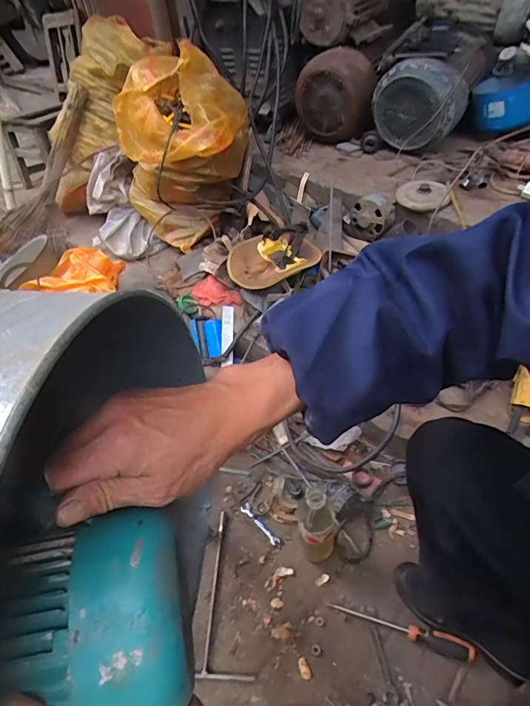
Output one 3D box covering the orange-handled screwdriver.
[{"bbox_3d":[0.239,0.486,0.796,0.247,0.034,0.030,12,47,19],"label":"orange-handled screwdriver"}]

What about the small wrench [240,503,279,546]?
[{"bbox_3d":[-0.012,0.371,0.974,0.021,0.006,0.113,-33,50,-24],"label":"small wrench"}]

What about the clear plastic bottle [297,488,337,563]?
[{"bbox_3d":[0.100,0.333,0.854,0.067,0.211,0.069,-4,44,4],"label":"clear plastic bottle"}]

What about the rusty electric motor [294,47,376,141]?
[{"bbox_3d":[0.224,-0.837,1.463,0.249,0.216,0.173,0,50,6],"label":"rusty electric motor"}]

